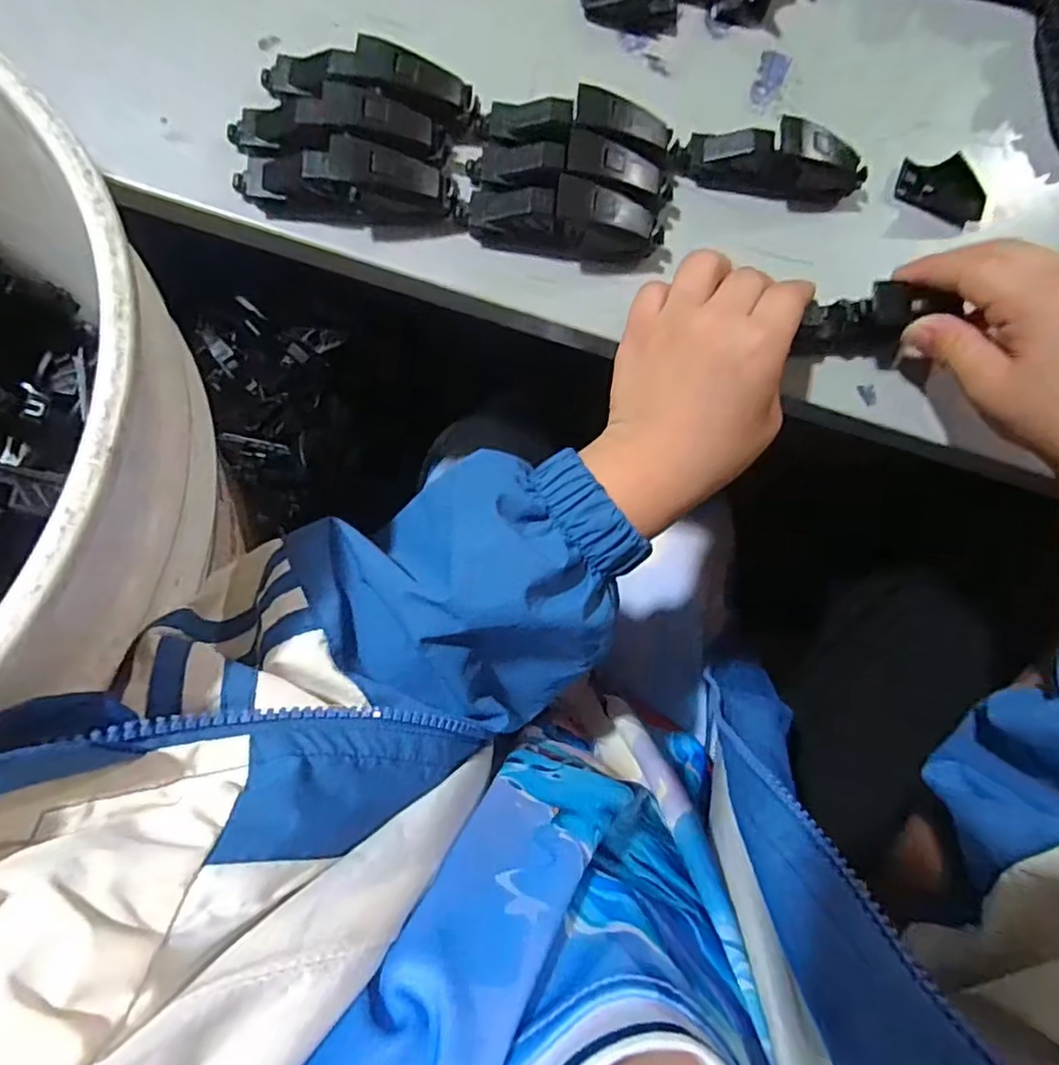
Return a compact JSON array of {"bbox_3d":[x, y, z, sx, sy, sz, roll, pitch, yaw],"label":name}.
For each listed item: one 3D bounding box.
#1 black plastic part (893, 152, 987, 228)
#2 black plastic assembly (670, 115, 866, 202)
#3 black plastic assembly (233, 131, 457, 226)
[{"bbox_3d":[0.185,-0.152,0.276,0.042,0.013,0.023,14,82,-5],"label":"black plastic part"},{"bbox_3d":[0.102,-0.155,0.260,0.083,0.023,0.021,4,83,-7],"label":"black plastic assembly"},{"bbox_3d":[-0.069,-0.131,0.233,0.077,0.024,0.021,-4,84,-8],"label":"black plastic assembly"}]

